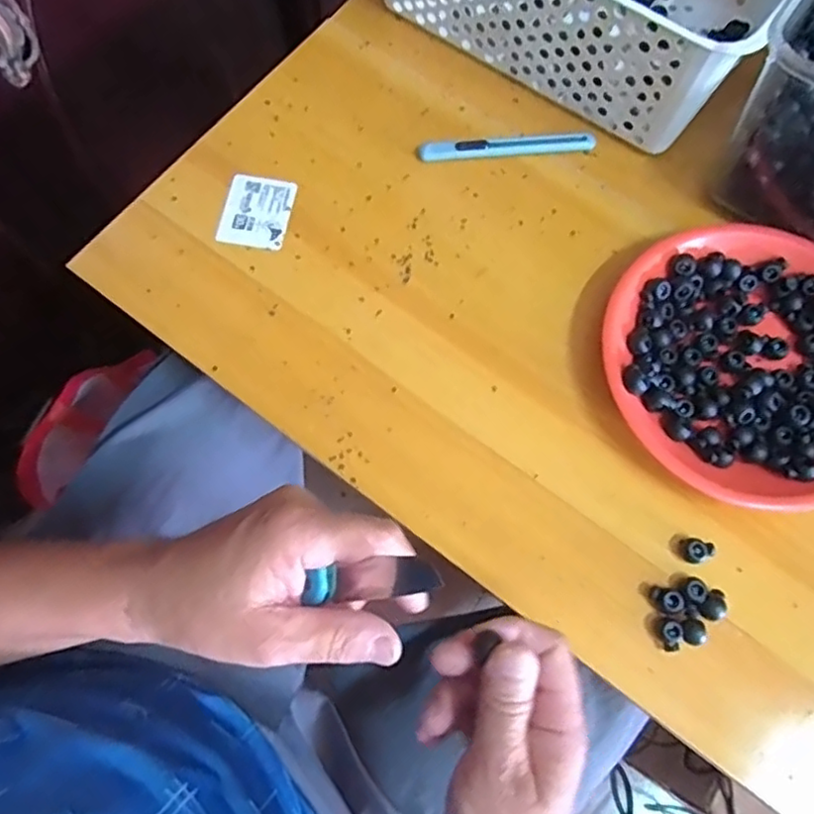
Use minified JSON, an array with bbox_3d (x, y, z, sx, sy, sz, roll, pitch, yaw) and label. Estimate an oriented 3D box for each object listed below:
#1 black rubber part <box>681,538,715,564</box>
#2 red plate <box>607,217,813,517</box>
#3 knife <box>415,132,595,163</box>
[{"bbox_3d":[0.180,0.089,0.389,0.019,0.008,0.014,-10,72,-4],"label":"black rubber part"},{"bbox_3d":[0.228,-0.030,0.422,0.180,0.030,0.190,0,72,-1],"label":"red plate"},{"bbox_3d":[0.077,-0.199,0.484,0.133,0.009,0.017,-5,72,-3],"label":"knife"}]

